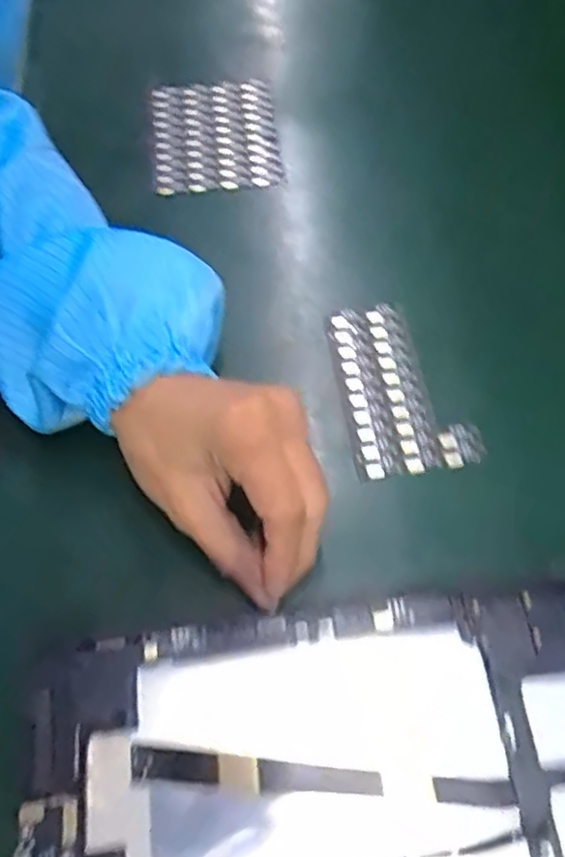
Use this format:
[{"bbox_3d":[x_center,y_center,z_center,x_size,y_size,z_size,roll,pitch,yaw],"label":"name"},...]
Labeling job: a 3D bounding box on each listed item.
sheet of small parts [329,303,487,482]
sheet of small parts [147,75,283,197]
[{"bbox_3d":[0.062,-0.023,0.357,0.059,0.009,0.098,-8,62,-5],"label":"sheet of small parts"},{"bbox_3d":[-0.045,-0.197,0.455,0.083,0.007,0.101,-6,62,-4],"label":"sheet of small parts"}]

